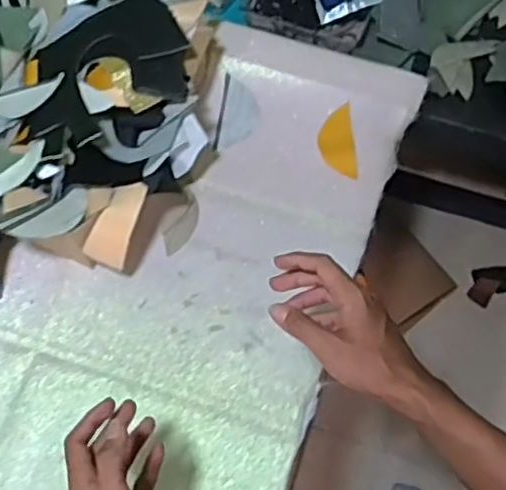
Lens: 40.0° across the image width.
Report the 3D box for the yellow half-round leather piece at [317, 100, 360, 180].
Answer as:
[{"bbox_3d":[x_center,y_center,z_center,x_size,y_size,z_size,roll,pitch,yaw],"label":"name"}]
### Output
[{"bbox_3d":[0.112,-0.137,0.925,0.046,0.004,0.107,-7,71,7],"label":"yellow half-round leather piece"}]

